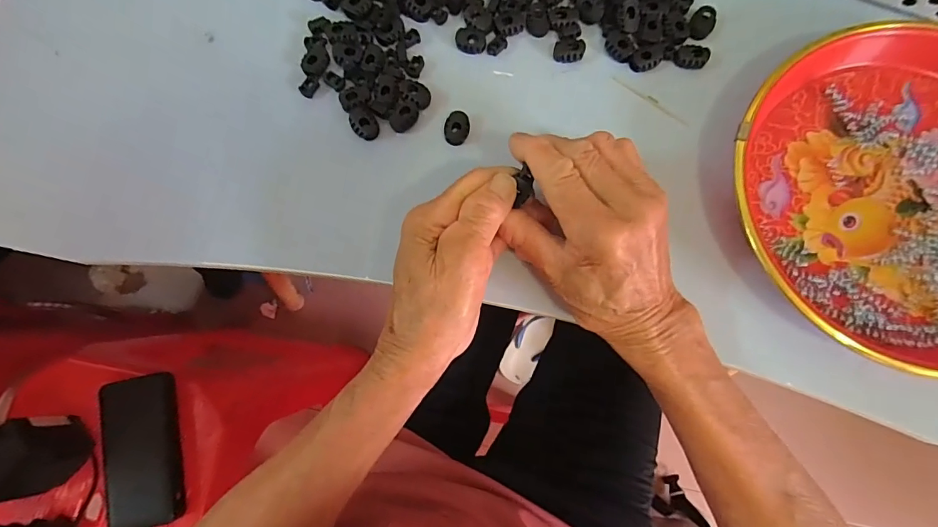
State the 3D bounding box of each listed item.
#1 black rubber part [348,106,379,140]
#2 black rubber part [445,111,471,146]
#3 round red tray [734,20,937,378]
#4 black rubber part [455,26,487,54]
[{"bbox_3d":[-0.071,-0.095,0.309,0.017,0.006,0.023,-37,96,-14],"label":"black rubber part"},{"bbox_3d":[-0.008,-0.092,0.311,0.016,0.009,0.020,10,80,3],"label":"black rubber part"},{"bbox_3d":[0.271,-0.050,0.283,0.210,0.039,0.223,0,80,1],"label":"round red tray"},{"bbox_3d":[0.001,-0.158,0.321,0.021,0.009,0.016,0,80,1],"label":"black rubber part"}]

